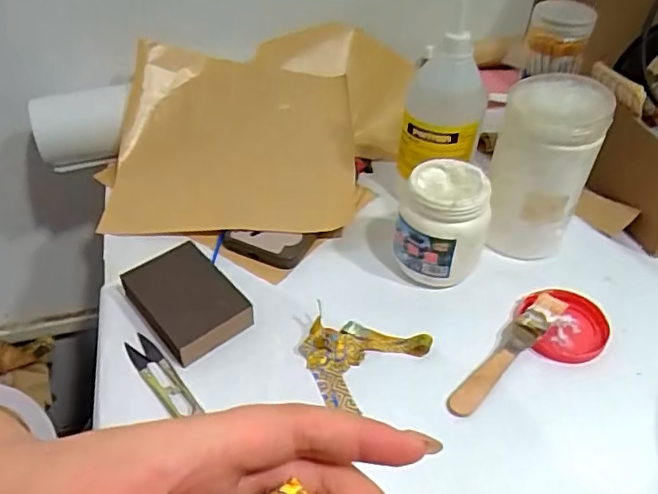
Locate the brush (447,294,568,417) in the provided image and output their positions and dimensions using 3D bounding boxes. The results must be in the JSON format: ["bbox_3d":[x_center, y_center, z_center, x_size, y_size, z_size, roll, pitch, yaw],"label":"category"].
[{"bbox_3d":[0.142,0.082,0.447,0.139,0.006,0.022,-37,71,-24],"label":"brush"}]

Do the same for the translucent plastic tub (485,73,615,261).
[{"bbox_3d":[0.188,-0.066,0.512,0.081,0.155,0.082,1,42,0],"label":"translucent plastic tub"}]

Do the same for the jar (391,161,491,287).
[{"bbox_3d":[0.102,-0.019,0.498,0.069,0.096,0.076,22,46,21],"label":"jar"}]

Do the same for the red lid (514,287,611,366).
[{"bbox_3d":[0.195,0.065,0.471,0.074,0.015,0.066,8,43,8],"label":"red lid"}]

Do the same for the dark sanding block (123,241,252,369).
[{"bbox_3d":[-0.118,0.046,0.472,0.071,0.029,0.105,-30,51,-29],"label":"dark sanding block"}]

